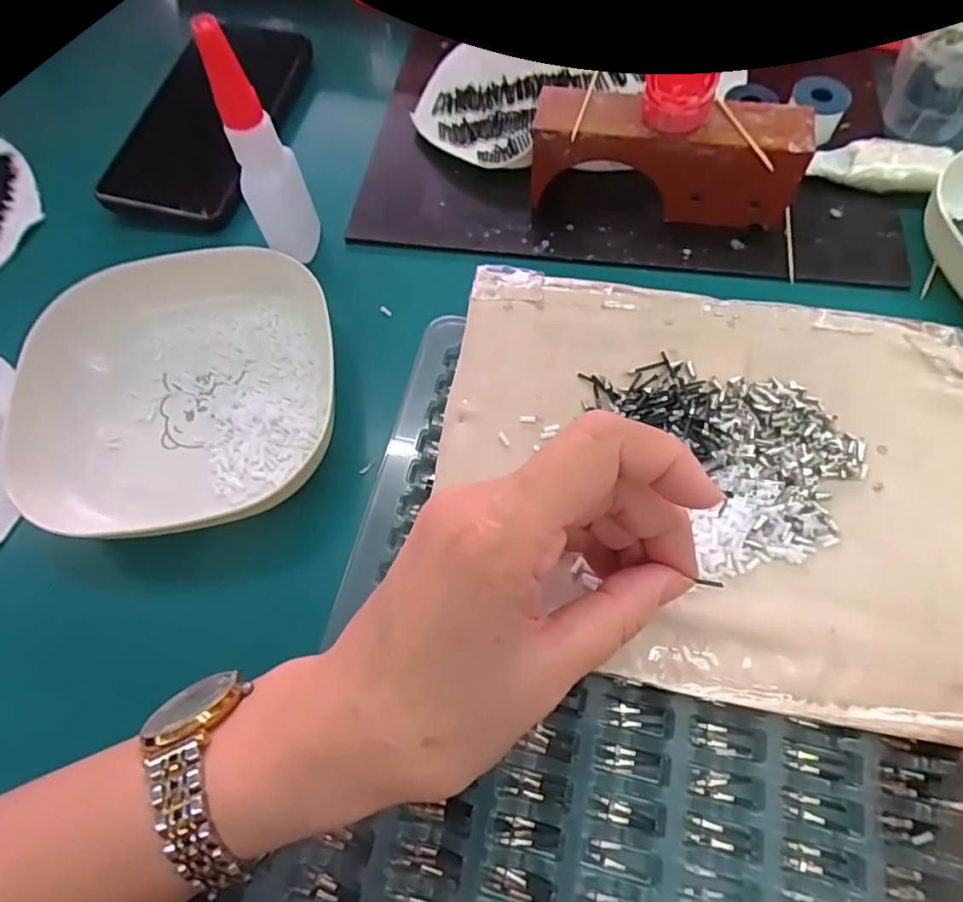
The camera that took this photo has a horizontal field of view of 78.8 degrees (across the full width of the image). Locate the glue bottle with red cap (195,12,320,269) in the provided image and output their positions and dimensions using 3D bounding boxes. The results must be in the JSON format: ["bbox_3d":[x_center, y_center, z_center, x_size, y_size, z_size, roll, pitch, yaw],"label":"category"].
[{"bbox_3d":[-0.101,-0.133,0.270,0.028,0.105,0.031,-22,65,-7],"label":"glue bottle with red cap"}]

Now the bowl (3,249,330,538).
[{"bbox_3d":[-0.138,-0.030,0.272,0.130,0.029,0.139,-1,65,3],"label":"bowl"}]

